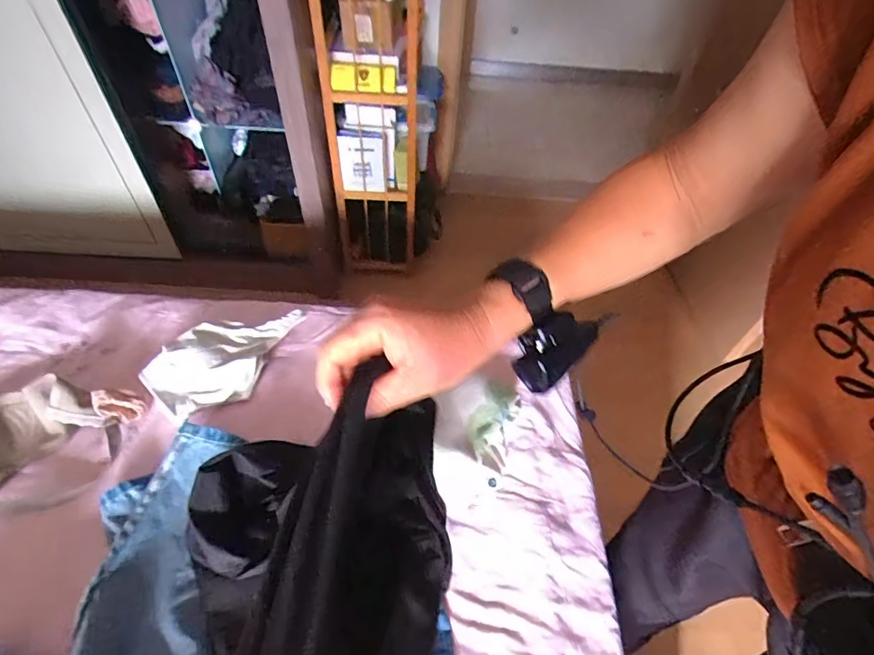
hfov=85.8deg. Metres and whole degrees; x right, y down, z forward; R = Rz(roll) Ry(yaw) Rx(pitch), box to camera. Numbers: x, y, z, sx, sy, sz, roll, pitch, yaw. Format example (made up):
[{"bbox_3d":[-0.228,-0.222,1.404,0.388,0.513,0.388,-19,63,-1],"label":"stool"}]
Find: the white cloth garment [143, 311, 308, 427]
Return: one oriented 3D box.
[{"bbox_3d":[-0.321,0.035,0.738,0.252,0.042,0.144,-33,59,-27],"label":"white cloth garment"}]

